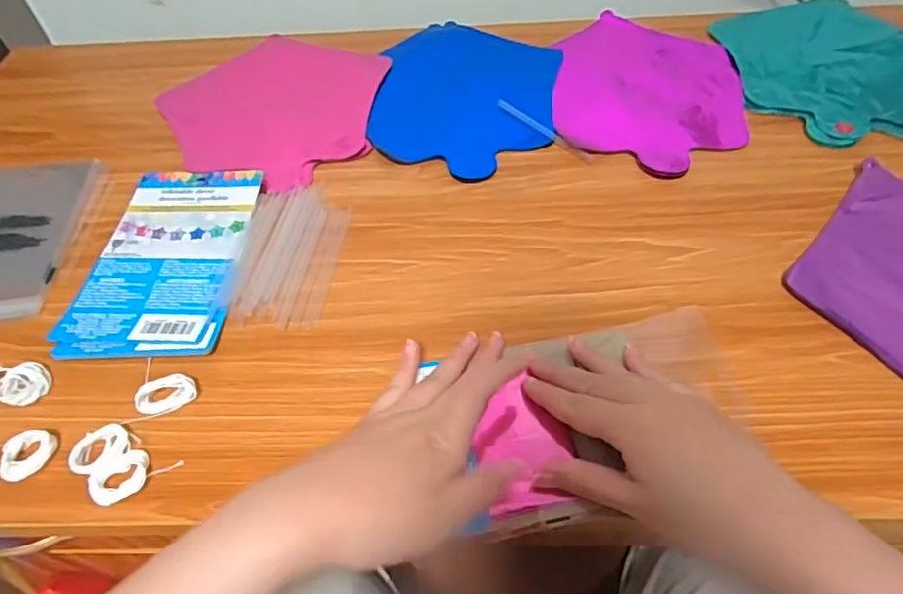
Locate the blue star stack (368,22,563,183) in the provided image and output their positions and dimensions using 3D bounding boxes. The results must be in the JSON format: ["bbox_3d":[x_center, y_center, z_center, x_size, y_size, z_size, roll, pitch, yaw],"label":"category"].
[{"bbox_3d":[0.014,-0.207,0.567,0.175,0.006,0.239,7,54,9],"label":"blue star stack"}]

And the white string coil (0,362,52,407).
[{"bbox_3d":[-0.294,0.059,0.384,0.032,0.007,0.031,-2,53,3],"label":"white string coil"}]

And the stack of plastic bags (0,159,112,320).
[{"bbox_3d":[-0.381,-0.054,0.485,0.144,0.009,0.192,-9,53,-2],"label":"stack of plastic bags"}]

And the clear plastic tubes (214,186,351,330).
[{"bbox_3d":[-0.129,-0.037,0.448,0.080,0.006,0.135,4,53,7],"label":"clear plastic tubes"}]

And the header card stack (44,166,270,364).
[{"bbox_3d":[-0.227,-0.035,0.452,0.122,0.008,0.191,-2,53,3],"label":"header card stack"}]

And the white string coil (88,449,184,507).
[{"bbox_3d":[-0.194,0.106,0.343,0.048,0.007,0.028,-33,58,-19],"label":"white string coil"}]

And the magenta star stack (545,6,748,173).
[{"bbox_3d":[0.192,-0.210,0.560,0.174,0.007,0.251,2,53,6],"label":"magenta star stack"}]

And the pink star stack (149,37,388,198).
[{"bbox_3d":[-0.175,-0.196,0.568,0.221,0.006,0.217,18,57,17],"label":"pink star stack"}]

